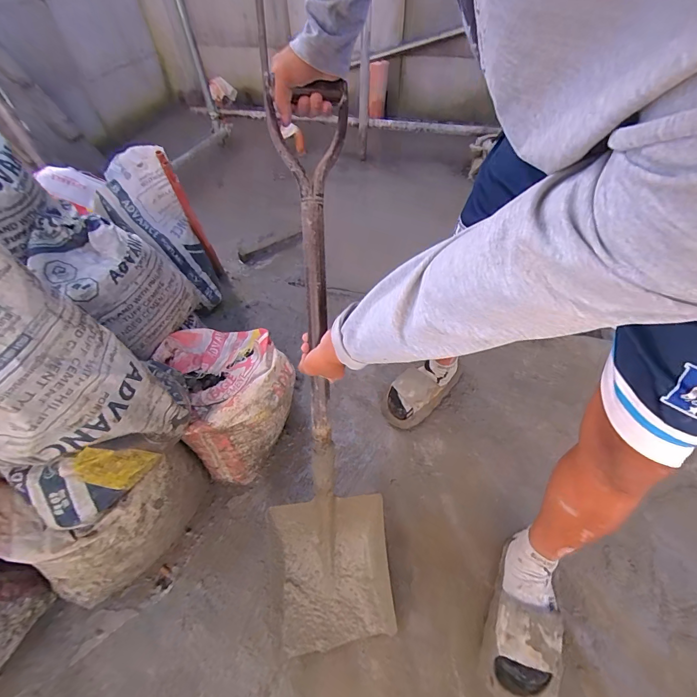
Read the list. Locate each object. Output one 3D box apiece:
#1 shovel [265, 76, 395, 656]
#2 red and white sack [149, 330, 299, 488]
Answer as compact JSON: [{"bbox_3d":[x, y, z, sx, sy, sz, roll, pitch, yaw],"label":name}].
[{"bbox_3d":[-0.036,0.092,0.615,0.210,0.946,0.111,0,14,1],"label":"shovel"},{"bbox_3d":[-0.303,0.110,0.915,0.309,0.238,0.302,30,51,25],"label":"red and white sack"}]

